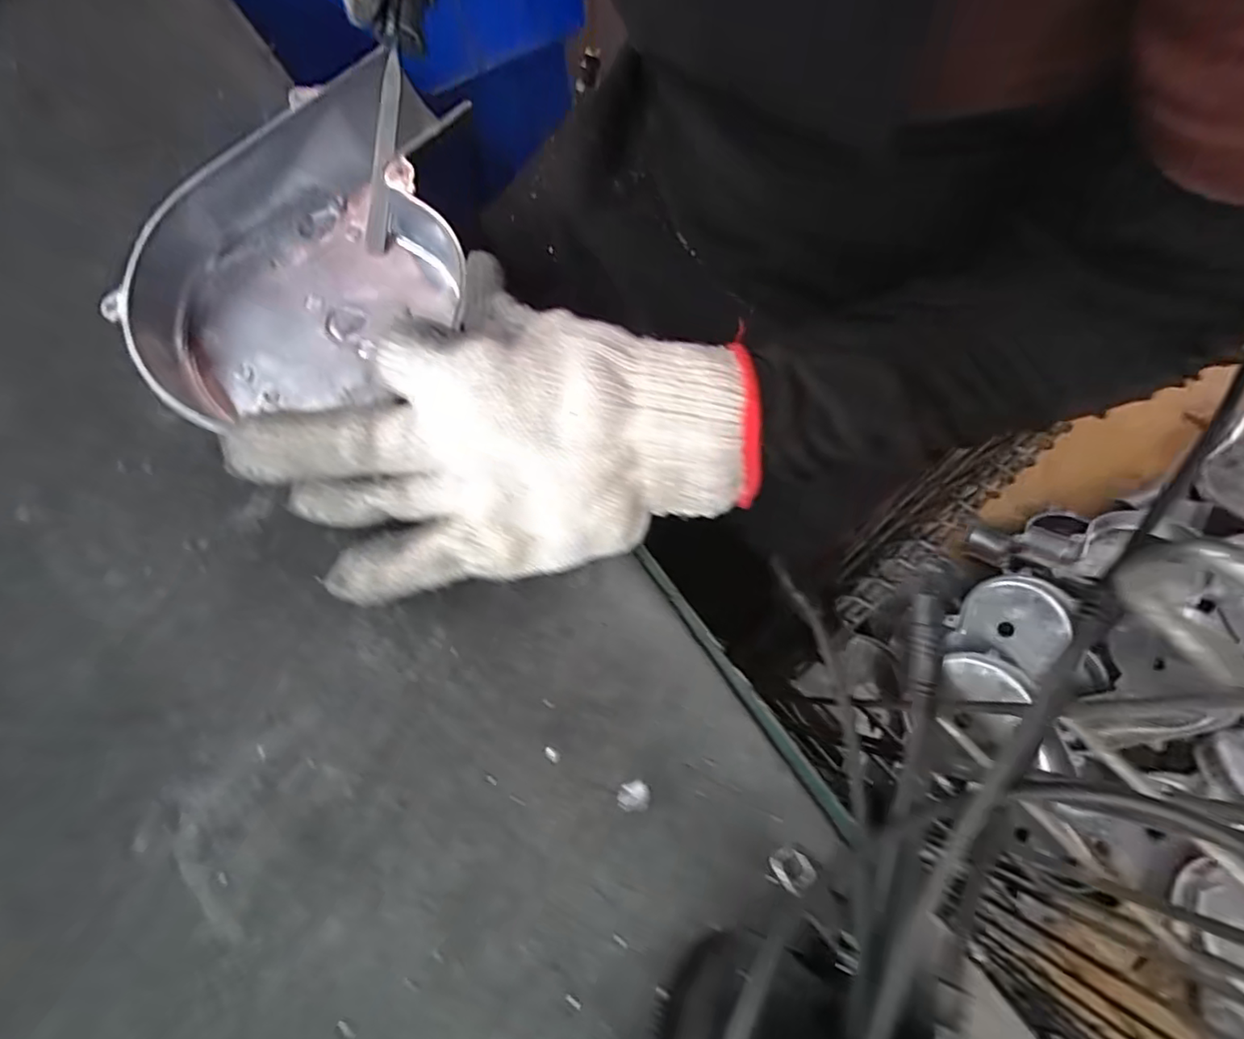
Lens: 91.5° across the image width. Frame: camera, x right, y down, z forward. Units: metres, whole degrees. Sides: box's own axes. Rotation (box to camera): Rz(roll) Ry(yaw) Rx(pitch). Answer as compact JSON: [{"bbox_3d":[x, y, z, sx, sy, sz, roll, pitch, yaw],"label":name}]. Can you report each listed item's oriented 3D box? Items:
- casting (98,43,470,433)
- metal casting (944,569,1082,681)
[{"bbox_3d":[-0.141,-0.124,0.281,0.123,0.034,0.179,37,77,13],"label":"casting"},{"bbox_3d":[0.484,0.127,0.747,0.123,0.076,0.109,19,75,10],"label":"metal casting"}]

